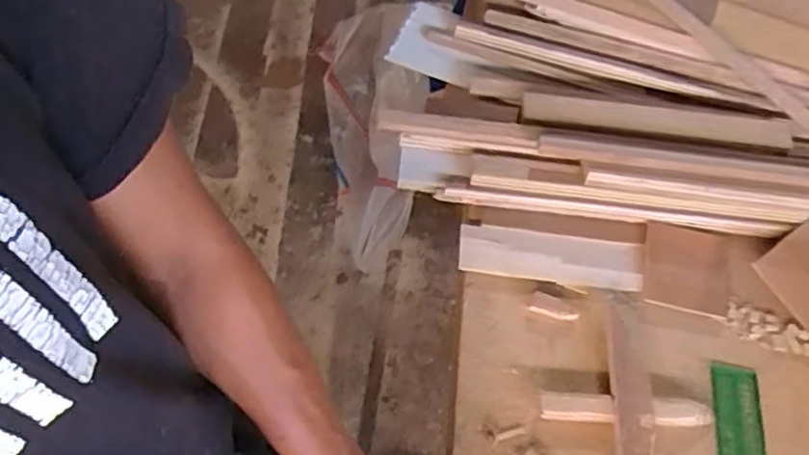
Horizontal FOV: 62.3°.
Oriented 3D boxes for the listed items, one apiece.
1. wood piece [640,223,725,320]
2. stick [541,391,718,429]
[{"bbox_3d":[0.281,0.041,0.671,0.081,0.004,0.086,10,62,1],"label":"wood piece"},{"bbox_3d":[0.202,0.166,0.608,0.157,0.022,0.025,3,62,-3],"label":"stick"}]

